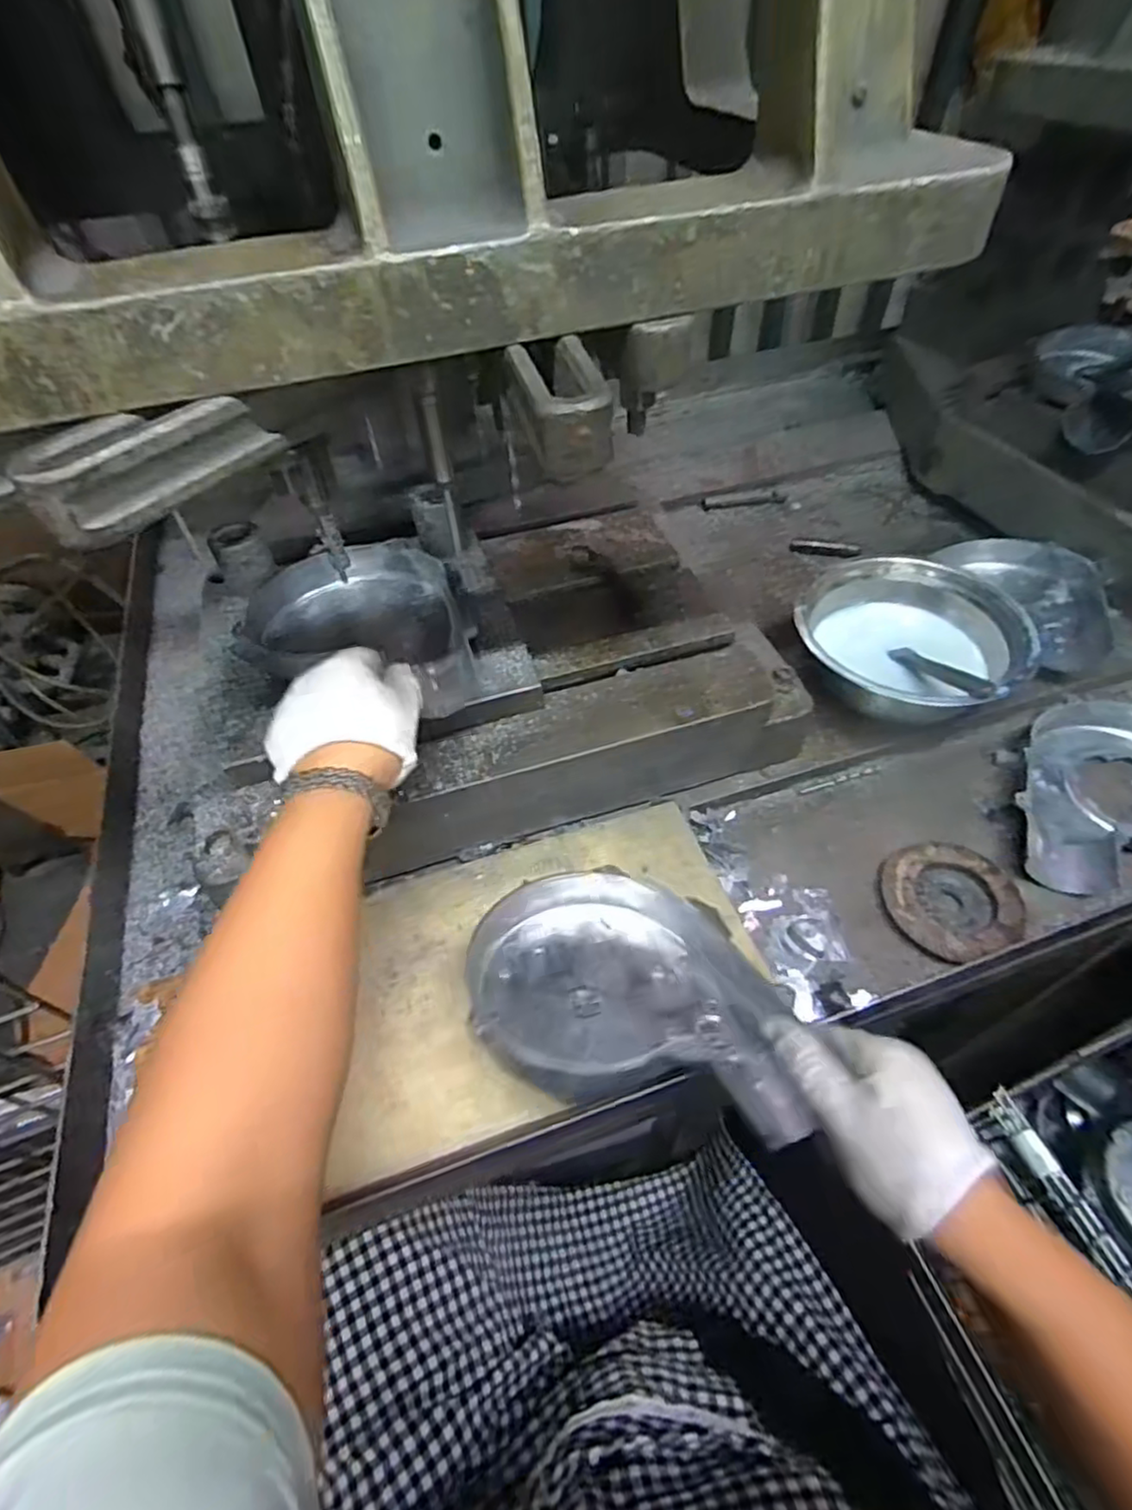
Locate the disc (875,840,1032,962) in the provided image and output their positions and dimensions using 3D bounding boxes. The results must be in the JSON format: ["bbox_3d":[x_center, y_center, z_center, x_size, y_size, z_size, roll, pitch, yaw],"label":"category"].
[{"bbox_3d":[0.281,0.104,0.484,0.094,0.014,0.085,-14,52,-8],"label":"disc"}]

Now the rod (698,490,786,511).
[{"bbox_3d":[0.223,-0.317,0.838,0.109,0.012,0.016,-10,51,-5],"label":"rod"}]

